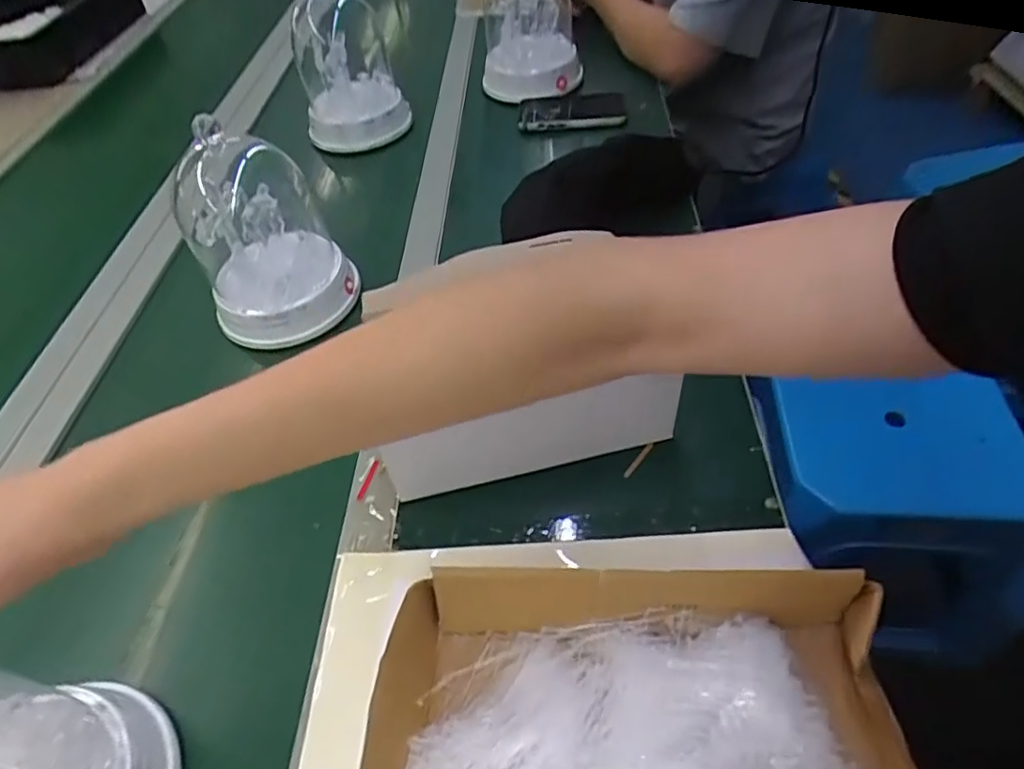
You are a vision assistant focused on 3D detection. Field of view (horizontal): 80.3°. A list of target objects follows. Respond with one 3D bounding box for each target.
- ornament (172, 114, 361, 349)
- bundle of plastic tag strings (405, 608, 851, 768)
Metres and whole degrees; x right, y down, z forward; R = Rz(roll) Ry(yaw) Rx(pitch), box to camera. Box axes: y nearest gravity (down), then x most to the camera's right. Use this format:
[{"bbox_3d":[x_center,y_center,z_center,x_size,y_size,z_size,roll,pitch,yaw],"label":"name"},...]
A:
[{"bbox_3d":[-0.245,-0.152,0.590,0.145,0.198,0.123,-26,51,-15],"label":"ornament"},{"bbox_3d":[0.059,0.199,0.347,0.230,0.030,0.124,-6,49,1],"label":"bundle of plastic tag strings"}]

